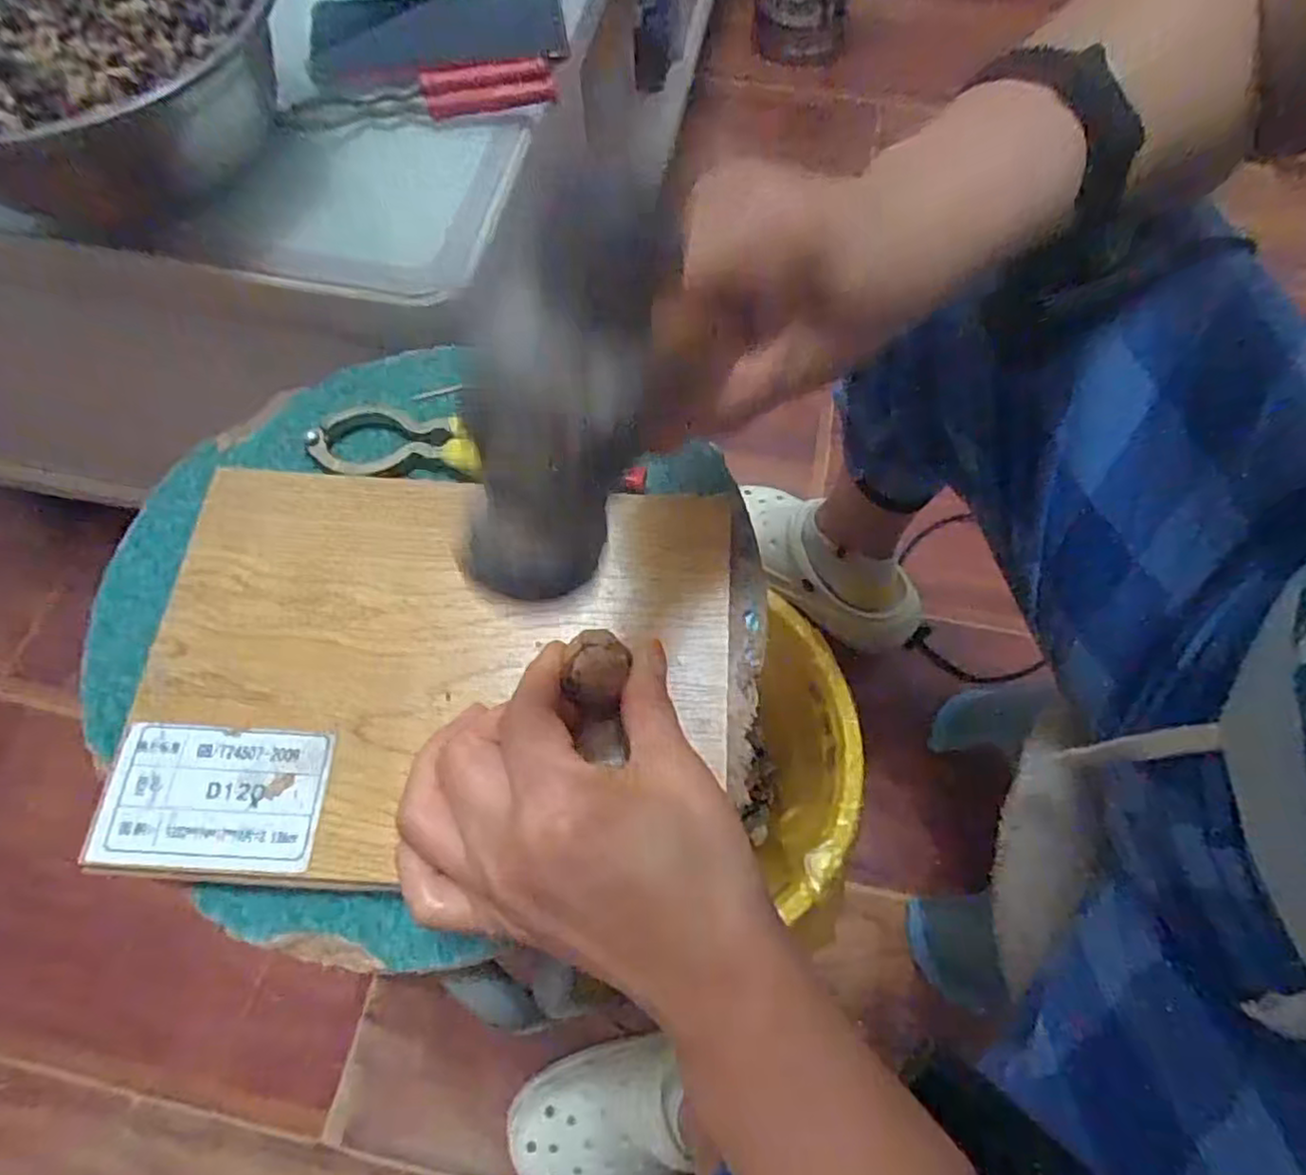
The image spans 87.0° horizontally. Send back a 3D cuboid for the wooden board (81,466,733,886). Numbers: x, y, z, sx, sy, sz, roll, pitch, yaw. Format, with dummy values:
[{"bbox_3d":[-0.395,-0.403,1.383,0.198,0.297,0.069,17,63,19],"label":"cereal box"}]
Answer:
[{"bbox_3d":[-0.084,0.029,0.273,0.224,0.014,0.163,3,67,3],"label":"wooden board"}]

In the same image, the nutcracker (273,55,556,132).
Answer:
[{"bbox_3d":[-0.136,-0.287,0.408,0.154,0.022,0.031,-12,67,-4],"label":"nutcracker"}]

